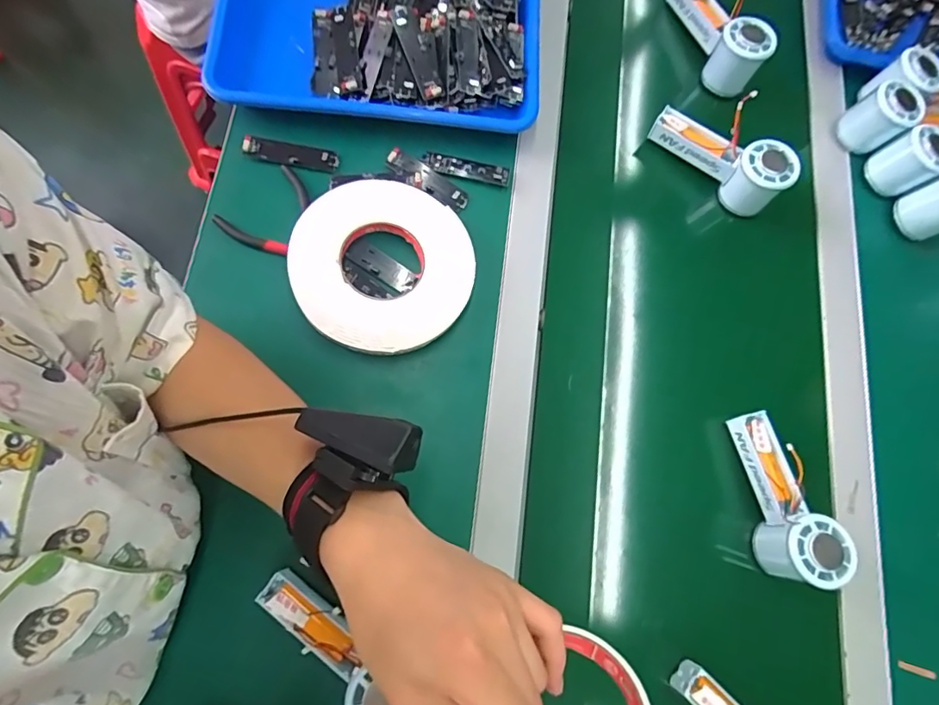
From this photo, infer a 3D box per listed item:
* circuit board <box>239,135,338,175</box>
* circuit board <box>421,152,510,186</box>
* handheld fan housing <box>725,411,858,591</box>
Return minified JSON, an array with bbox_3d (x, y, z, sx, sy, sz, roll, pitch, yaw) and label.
[{"bbox_3d":[-0.181,-0.200,0.505,0.092,0.005,0.024,9,82,-6],"label":"circuit board"},{"bbox_3d":[-0.003,-0.192,0.525,0.090,0.009,0.020,10,72,1],"label":"circuit board"},{"bbox_3d":[0.288,0.130,0.461,0.055,0.059,0.151,-9,72,-5],"label":"handheld fan housing"}]

